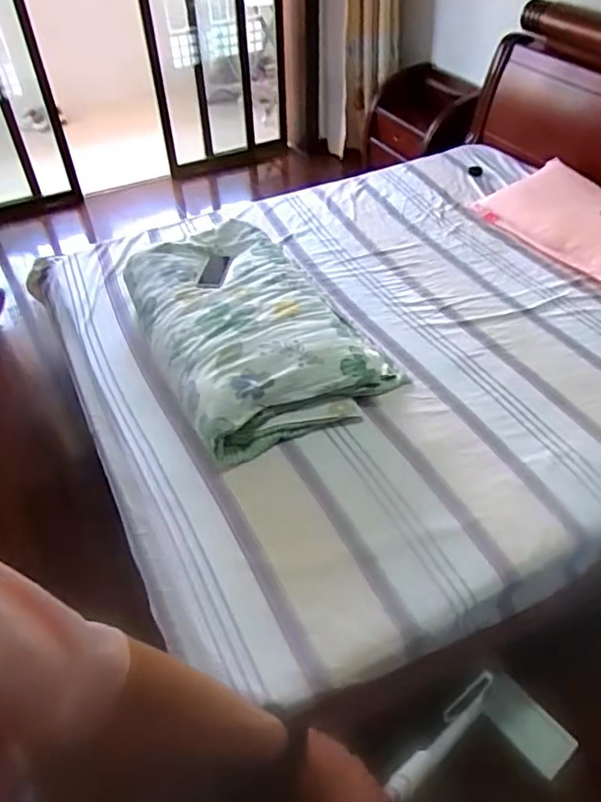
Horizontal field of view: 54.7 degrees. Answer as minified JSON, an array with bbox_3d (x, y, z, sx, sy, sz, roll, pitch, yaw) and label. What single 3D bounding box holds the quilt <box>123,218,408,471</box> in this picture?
[{"bbox_3d":[-0.139,-0.236,1.686,0.577,0.174,0.825,-22,50,-17],"label":"quilt"}]

